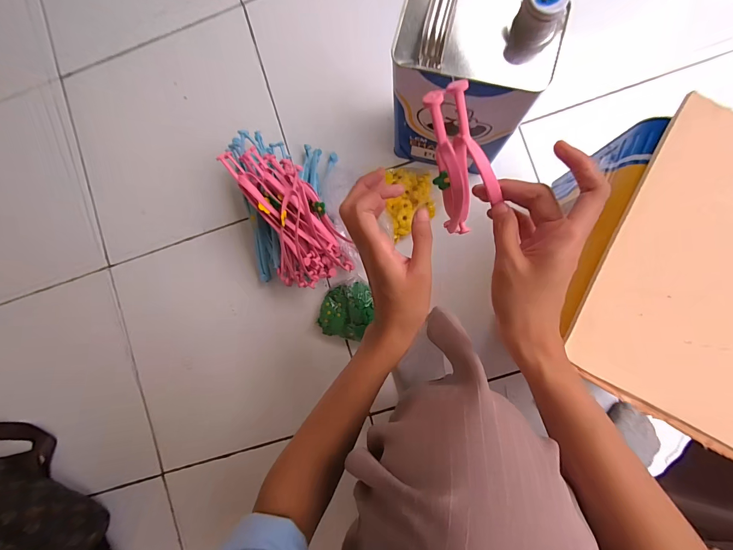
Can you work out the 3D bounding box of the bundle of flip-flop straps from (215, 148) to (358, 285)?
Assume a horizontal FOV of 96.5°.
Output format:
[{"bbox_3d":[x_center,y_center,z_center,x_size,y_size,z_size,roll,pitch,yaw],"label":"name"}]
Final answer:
[{"bbox_3d":[-0.121,-0.088,0.504,0.112,0.044,0.229,-27,115,4],"label":"bundle of flip-flop straps"}]

